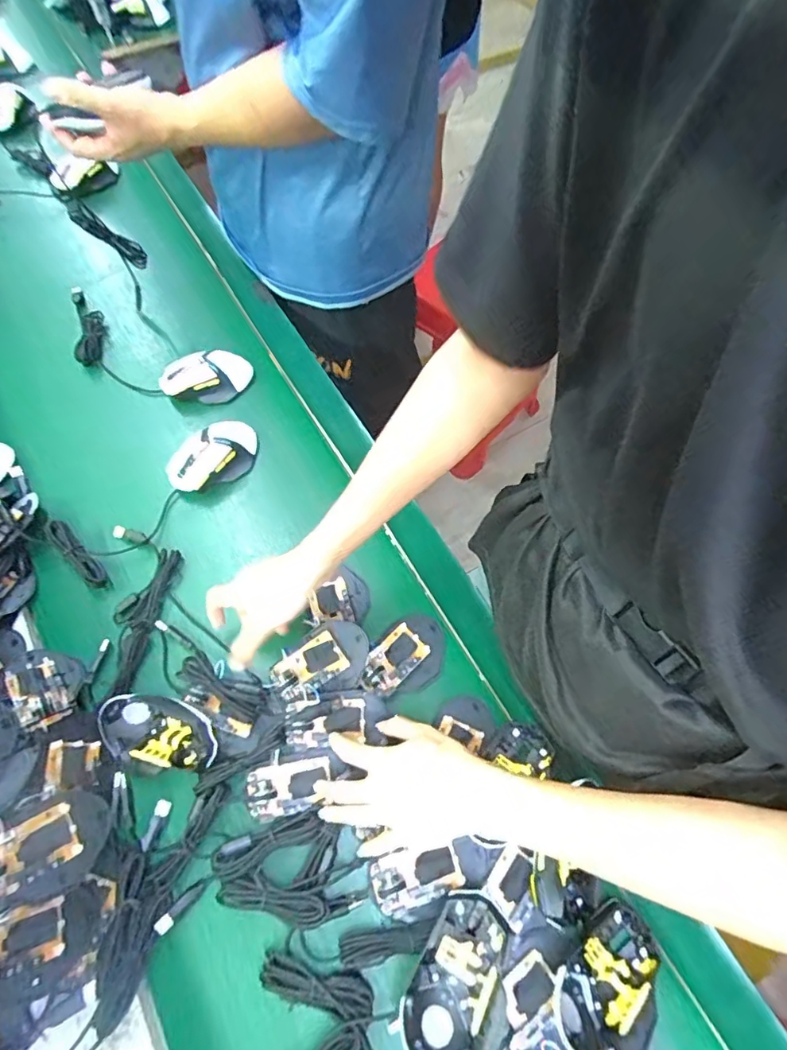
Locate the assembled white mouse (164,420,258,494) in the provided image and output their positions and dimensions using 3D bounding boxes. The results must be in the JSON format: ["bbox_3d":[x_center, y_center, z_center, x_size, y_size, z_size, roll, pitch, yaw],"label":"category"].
[{"bbox_3d":[-0.228,-0.086,0.682,0.123,0.043,0.067,-34,73,-16],"label":"assembled white mouse"}]

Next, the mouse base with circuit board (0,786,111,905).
[{"bbox_3d":[-0.289,0.270,0.443,0.021,0.112,0.068,-21,91,29],"label":"mouse base with circuit board"}]

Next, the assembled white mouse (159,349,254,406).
[{"bbox_3d":[-0.259,-0.205,0.740,0.125,0.044,0.067,-7,67,-6],"label":"assembled white mouse"}]

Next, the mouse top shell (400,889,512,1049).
[{"bbox_3d":[0.052,0.374,0.445,0.068,0.045,0.120,19,67,5],"label":"mouse top shell"}]

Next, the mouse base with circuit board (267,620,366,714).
[{"bbox_3d":[-0.077,0.149,0.566,0.111,0.023,0.068,-35,86,-13],"label":"mouse base with circuit board"}]

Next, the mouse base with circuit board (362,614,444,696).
[{"bbox_3d":[0.014,0.143,0.586,0.104,0.017,0.070,-40,75,-18],"label":"mouse base with circuit board"}]

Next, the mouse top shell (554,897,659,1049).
[{"bbox_3d":[0.180,0.380,0.450,0.067,0.041,0.109,40,70,13],"label":"mouse top shell"}]

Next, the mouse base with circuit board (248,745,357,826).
[{"bbox_3d":[-0.093,0.247,0.517,0.093,0.023,0.048,-16,68,-10],"label":"mouse base with circuit board"}]

